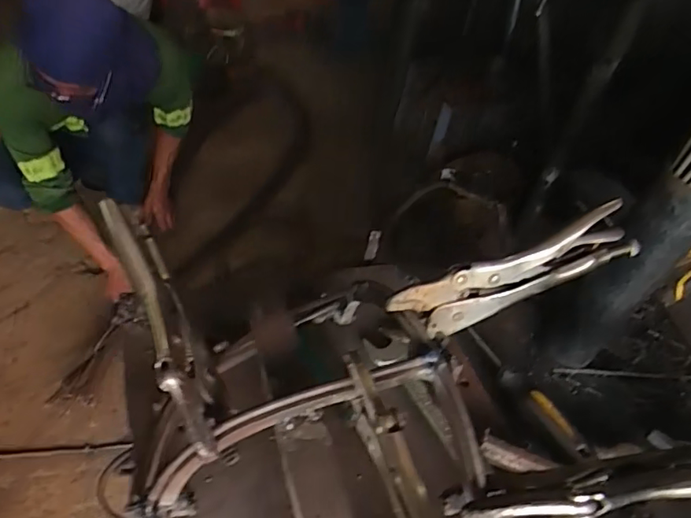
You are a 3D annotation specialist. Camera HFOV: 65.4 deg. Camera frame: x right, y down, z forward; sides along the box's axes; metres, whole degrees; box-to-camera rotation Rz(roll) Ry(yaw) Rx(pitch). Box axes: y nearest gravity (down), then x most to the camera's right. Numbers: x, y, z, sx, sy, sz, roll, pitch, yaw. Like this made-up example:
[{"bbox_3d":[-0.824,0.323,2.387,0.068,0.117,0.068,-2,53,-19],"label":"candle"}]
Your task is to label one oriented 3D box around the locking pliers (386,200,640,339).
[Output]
[{"bbox_3d":[0.113,0.009,0.365,0.171,0.048,0.017,-19,26,-5],"label":"locking pliers"}]

